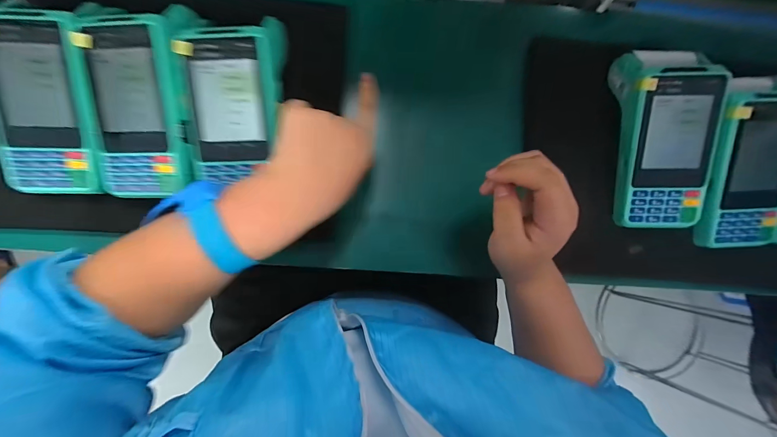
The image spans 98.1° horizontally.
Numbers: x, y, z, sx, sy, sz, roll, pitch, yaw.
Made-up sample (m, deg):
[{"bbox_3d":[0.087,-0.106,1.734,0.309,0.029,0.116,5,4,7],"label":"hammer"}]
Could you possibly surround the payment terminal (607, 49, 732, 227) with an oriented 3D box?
[{"bbox_3d":[0.266,-0.077,0.321,0.089,0.052,0.172,1,86,-3],"label":"payment terminal"}]

